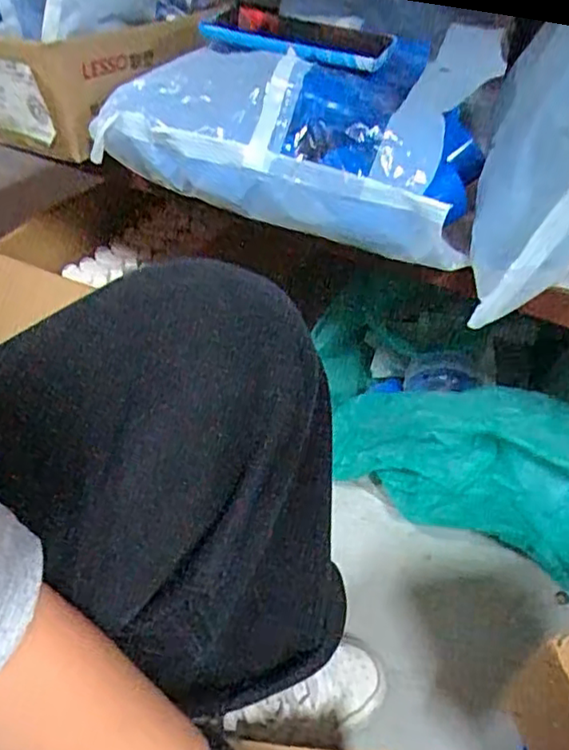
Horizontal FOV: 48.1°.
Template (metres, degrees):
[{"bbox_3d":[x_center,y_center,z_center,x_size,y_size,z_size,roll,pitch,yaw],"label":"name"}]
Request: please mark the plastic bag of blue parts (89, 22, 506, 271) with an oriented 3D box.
[{"bbox_3d":[0.005,-0.202,0.503,0.293,0.148,0.124,15,44,12],"label":"plastic bag of blue parts"}]

